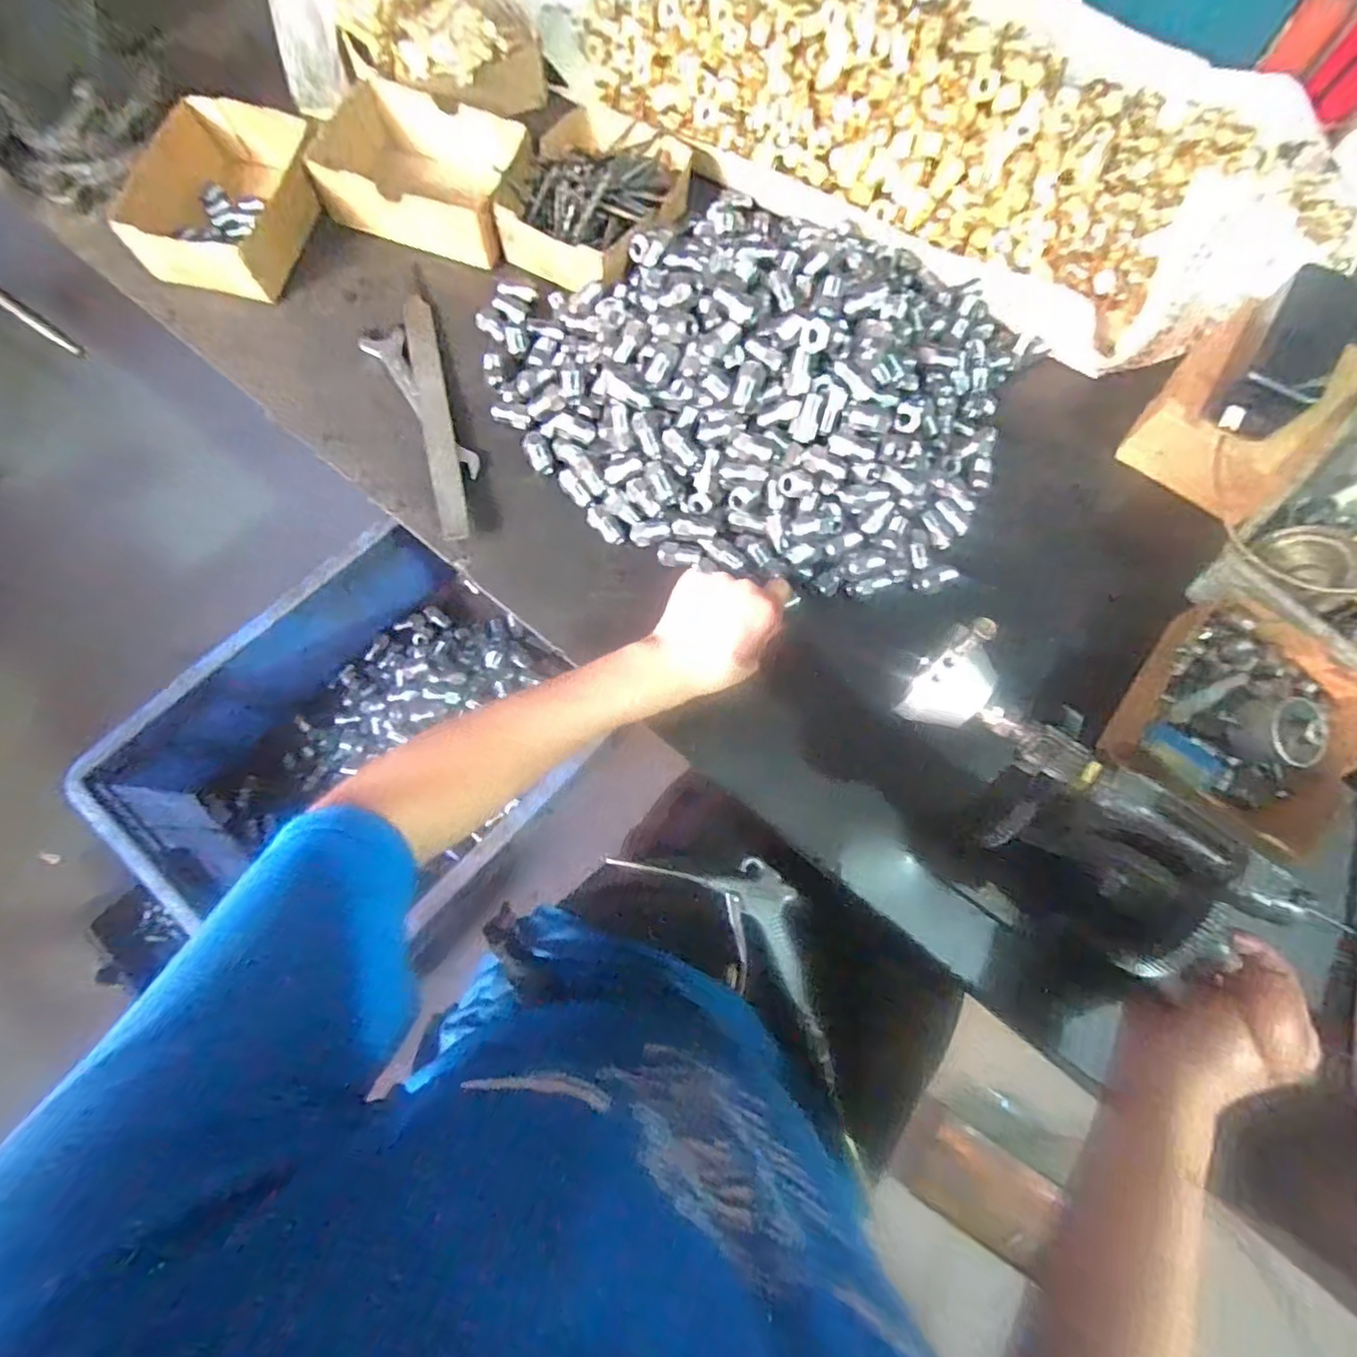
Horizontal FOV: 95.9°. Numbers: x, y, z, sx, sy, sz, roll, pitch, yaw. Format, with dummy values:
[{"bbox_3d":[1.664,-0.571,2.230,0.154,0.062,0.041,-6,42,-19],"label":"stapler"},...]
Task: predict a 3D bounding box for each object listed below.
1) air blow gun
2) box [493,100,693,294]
[{"bbox_3d":[0.063,0.217,0.541,0.097,0.038,0.245,-43,79,-13],"label":"air blow gun"},{"bbox_3d":[-0.077,-0.460,0.581,0.146,0.042,0.200,25,73,5],"label":"box"}]

